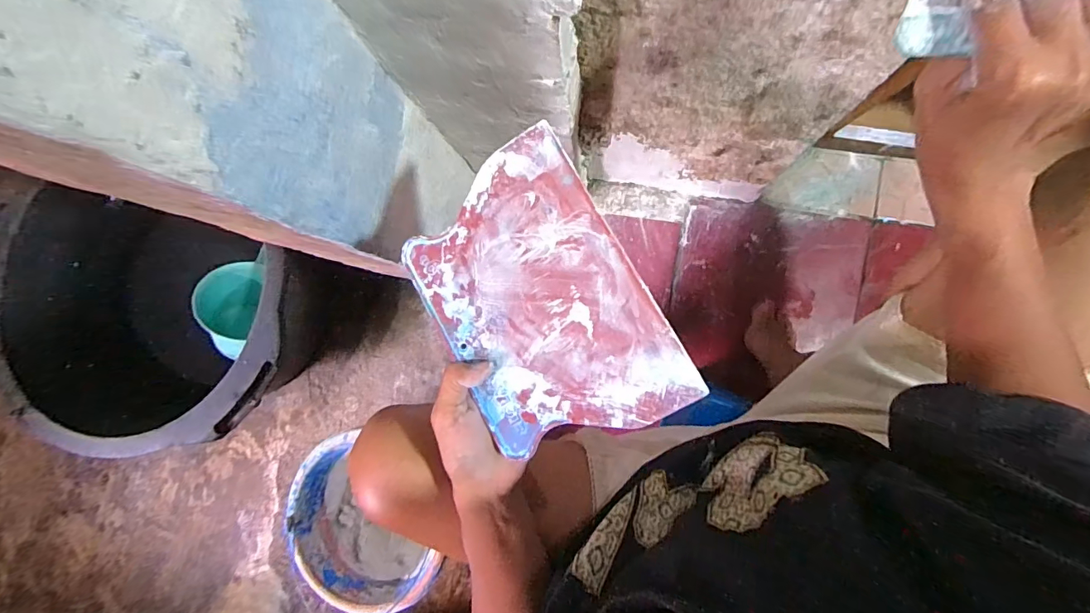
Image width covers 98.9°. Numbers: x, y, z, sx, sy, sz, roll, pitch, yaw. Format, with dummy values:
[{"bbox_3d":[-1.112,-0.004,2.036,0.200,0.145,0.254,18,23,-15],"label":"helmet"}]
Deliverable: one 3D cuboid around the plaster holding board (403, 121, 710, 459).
[{"bbox_3d":[-0.006,-0.001,0.323,0.139,0.004,0.205,-31,82,13],"label":"plaster holding board"}]

